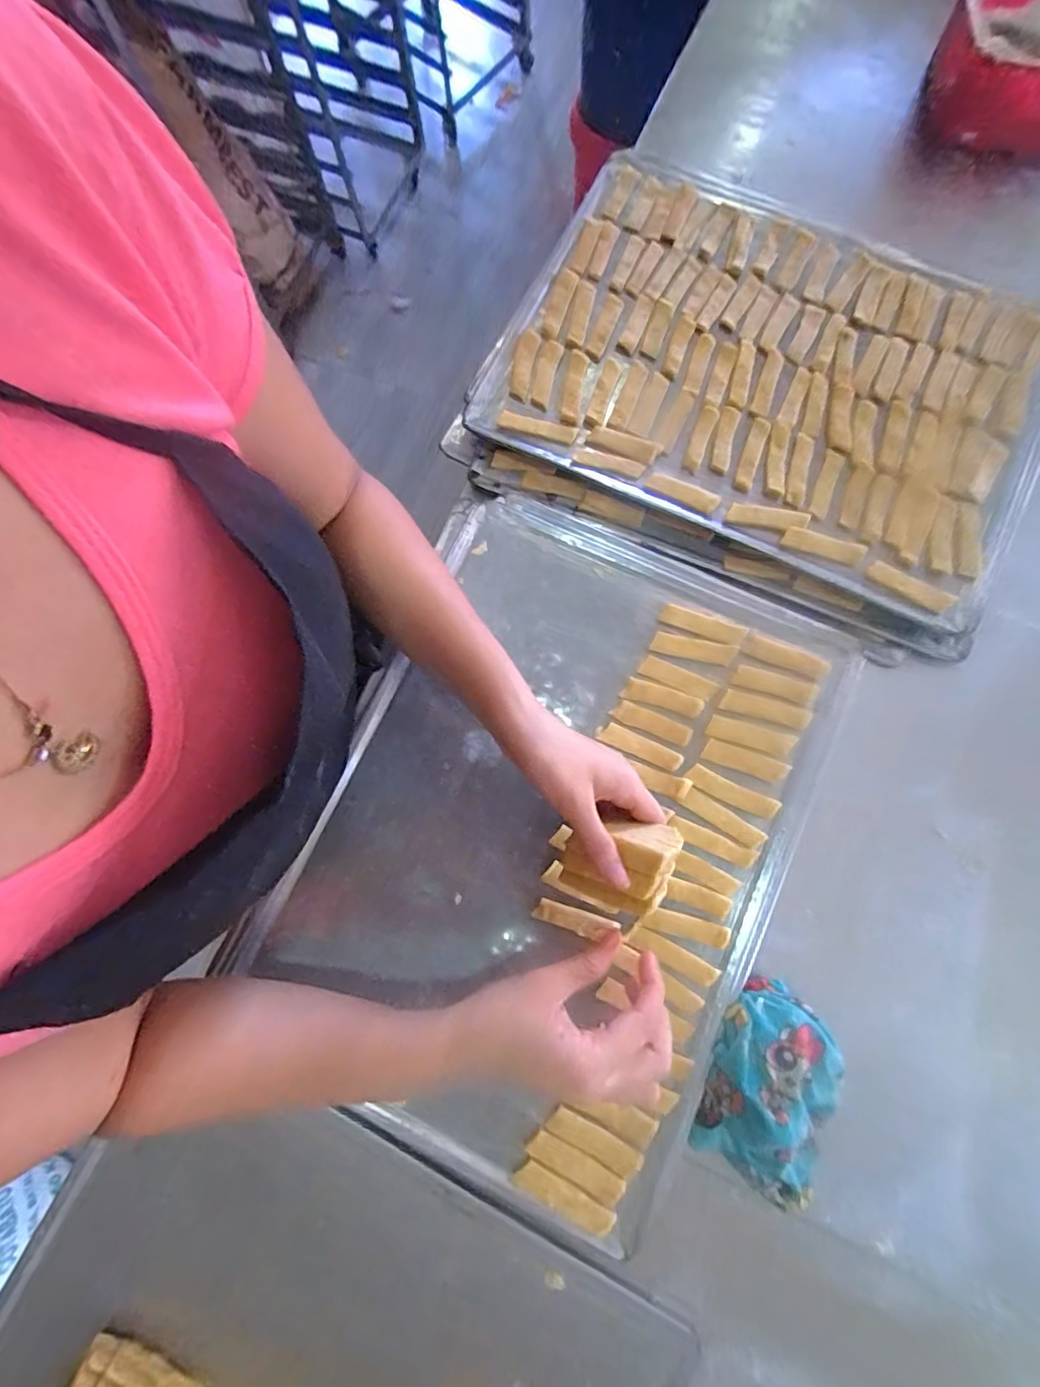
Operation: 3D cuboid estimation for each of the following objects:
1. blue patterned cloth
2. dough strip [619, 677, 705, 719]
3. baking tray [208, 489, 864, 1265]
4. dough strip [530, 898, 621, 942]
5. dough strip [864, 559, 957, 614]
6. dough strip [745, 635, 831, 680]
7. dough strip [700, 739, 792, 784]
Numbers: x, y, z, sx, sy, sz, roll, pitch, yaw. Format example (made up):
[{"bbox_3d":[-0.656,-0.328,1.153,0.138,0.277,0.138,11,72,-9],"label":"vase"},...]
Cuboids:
[{"bbox_3d":[0.171,0.274,0.359,0.091,0.054,0.135,20,81,4],"label":"blue patterned cloth"},{"bbox_3d":[0.113,0.004,0.416,0.062,0.004,0.017,18,81,4],"label":"dough strip"},{"bbox_3d":[0.024,0.100,0.407,0.342,0.040,0.456,24,81,5],"label":"baking tray"},{"bbox_3d":[0.041,0.167,0.386,0.061,0.004,0.018,12,80,7],"label":"dough strip"},{"bbox_3d":[0.318,-0.086,0.427,0.068,0.004,0.020,31,82,6],"label":"dough strip"},{"bbox_3d":[0.211,-0.028,0.413,0.062,0.004,0.019,22,81,5],"label":"dough strip"},{"bbox_3d":[0.172,0.052,0.401,0.062,0.004,0.017,19,81,4],"label":"dough strip"}]

